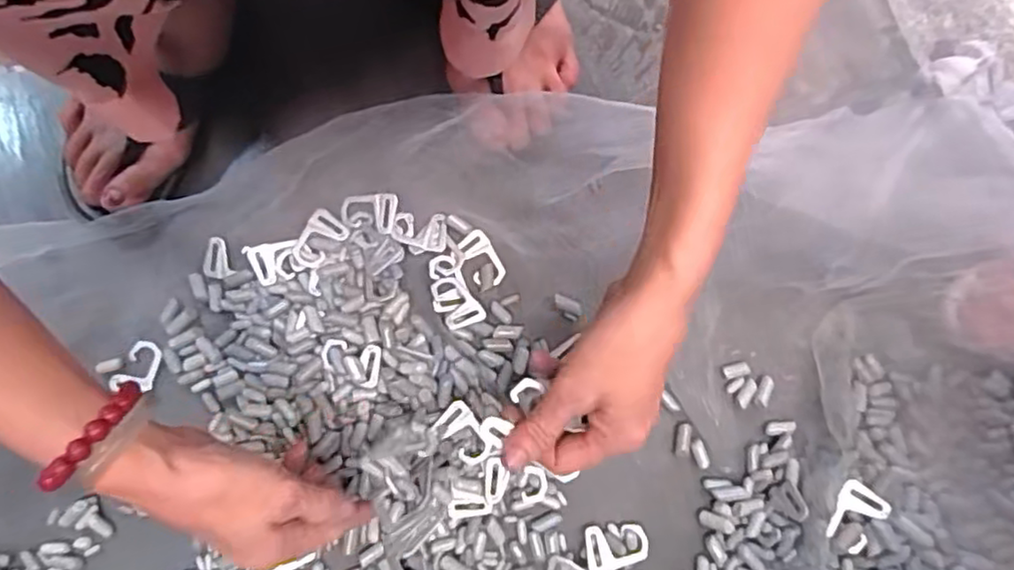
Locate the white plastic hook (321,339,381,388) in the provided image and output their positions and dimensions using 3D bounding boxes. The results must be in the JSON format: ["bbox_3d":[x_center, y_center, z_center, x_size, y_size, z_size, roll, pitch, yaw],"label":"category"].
[{"bbox_3d":[-0.108,0.053,0.453,0.043,0.005,0.028,10,78,3],"label":"white plastic hook"}]

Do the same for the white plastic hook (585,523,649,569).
[{"bbox_3d":[0.074,0.177,0.447,0.042,0.007,0.029,-9,78,-2],"label":"white plastic hook"}]

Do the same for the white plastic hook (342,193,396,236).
[{"bbox_3d":[-0.103,-0.055,0.490,0.040,0.010,0.027,6,78,2],"label":"white plastic hook"}]

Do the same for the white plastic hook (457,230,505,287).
[{"bbox_3d":[-0.019,-0.019,0.496,0.023,0.004,0.043,-28,79,-5],"label":"white plastic hook"}]

